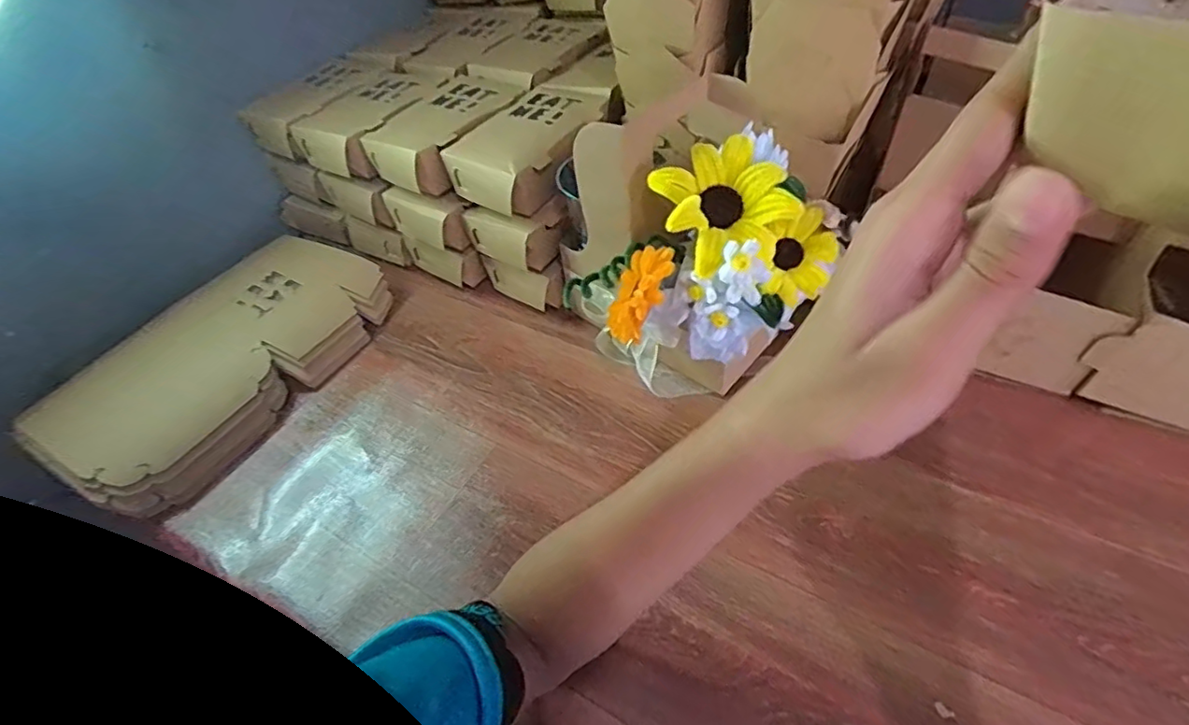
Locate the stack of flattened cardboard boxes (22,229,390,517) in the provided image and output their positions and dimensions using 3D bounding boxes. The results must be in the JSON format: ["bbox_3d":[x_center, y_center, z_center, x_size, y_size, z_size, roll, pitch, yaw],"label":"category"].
[{"bbox_3d":[-0.358,-0.015,0.572,0.176,0.069,0.302,21,53,24],"label":"stack of flattened cardboard boxes"}]

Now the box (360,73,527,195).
[{"bbox_3d":[-0.145,-0.230,0.602,0.101,0.047,0.157,23,54,26],"label":"box"}]

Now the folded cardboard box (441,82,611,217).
[{"bbox_3d":[-0.054,-0.204,0.565,0.105,0.050,0.162,18,52,22],"label":"folded cardboard box"}]

